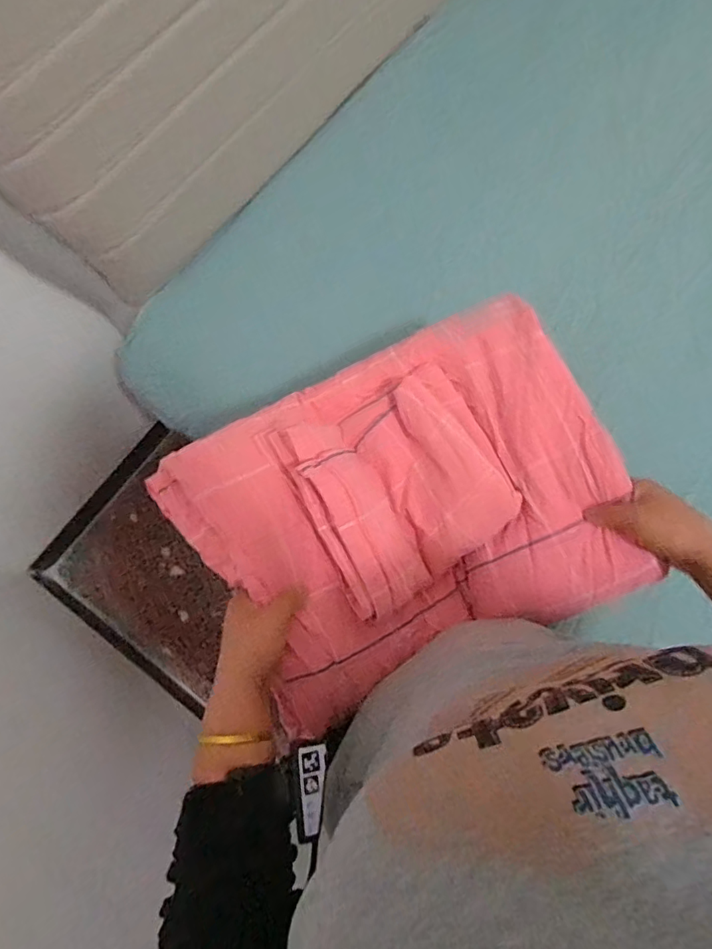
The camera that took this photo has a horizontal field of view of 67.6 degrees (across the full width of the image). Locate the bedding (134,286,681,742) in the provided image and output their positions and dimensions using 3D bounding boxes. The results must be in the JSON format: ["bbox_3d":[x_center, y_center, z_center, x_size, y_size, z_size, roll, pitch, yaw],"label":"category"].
[{"bbox_3d":[0.046,0.024,0.550,0.415,0.094,0.333,-23,78,-6],"label":"bedding"}]

